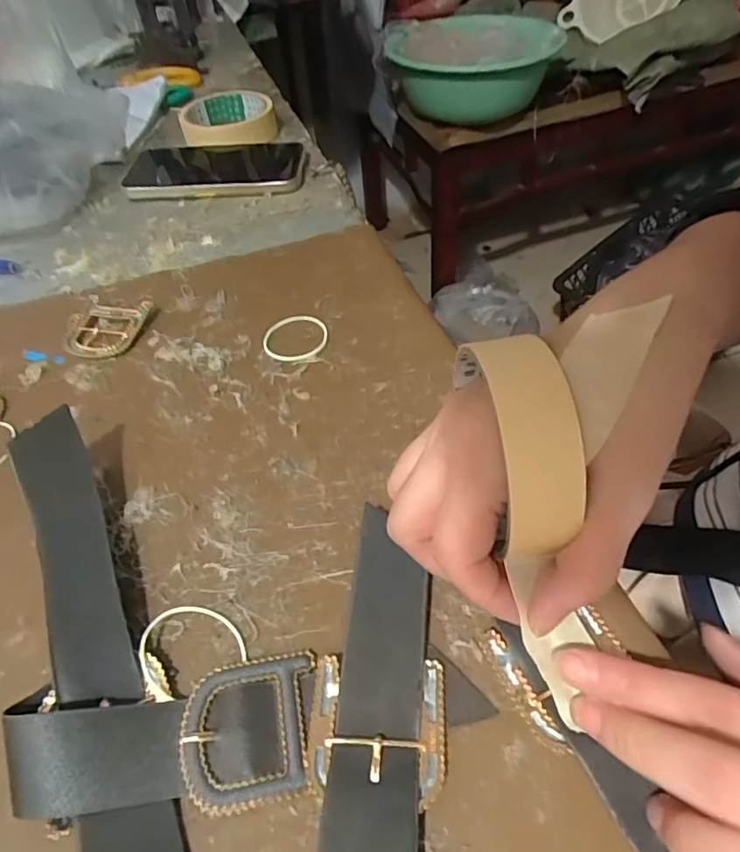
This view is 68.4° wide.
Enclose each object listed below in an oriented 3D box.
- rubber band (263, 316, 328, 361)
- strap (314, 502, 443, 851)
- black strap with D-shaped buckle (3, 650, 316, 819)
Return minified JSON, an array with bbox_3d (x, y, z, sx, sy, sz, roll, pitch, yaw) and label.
[{"bbox_3d":[-0.047,-0.056,0.341,0.040,0.004,0.041,-6,49,0],"label":"rubber band"},{"bbox_3d":[-0.002,0.129,0.173,0.043,0.016,0.225,4,50,8],"label":"strap"},{"bbox_3d":[-0.074,0.110,0.192,0.101,0.022,0.045,-8,49,-2],"label":"black strap with D-shaped buckle"}]

